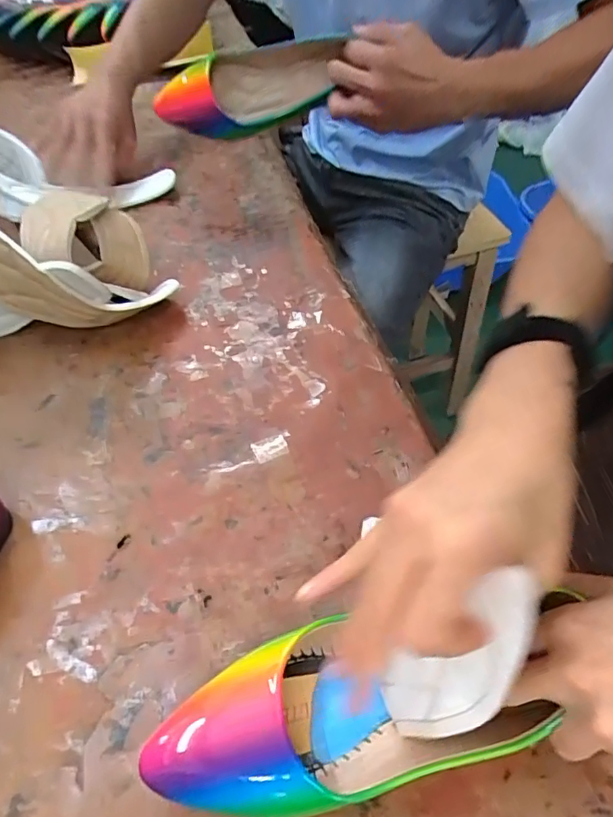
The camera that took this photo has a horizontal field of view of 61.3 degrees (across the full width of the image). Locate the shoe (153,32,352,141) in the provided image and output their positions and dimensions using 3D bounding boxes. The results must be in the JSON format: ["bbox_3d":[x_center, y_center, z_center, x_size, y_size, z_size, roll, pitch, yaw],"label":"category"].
[{"bbox_3d":[-0.069,-0.352,0.580,0.214,0.082,0.070,-10,50,11],"label":"shoe"}]

